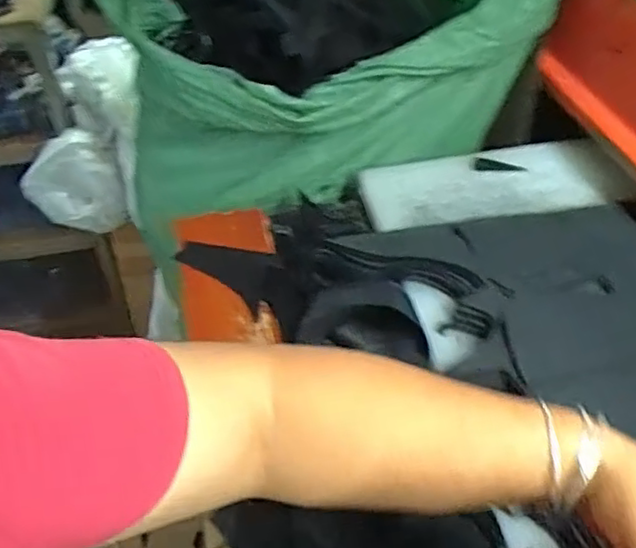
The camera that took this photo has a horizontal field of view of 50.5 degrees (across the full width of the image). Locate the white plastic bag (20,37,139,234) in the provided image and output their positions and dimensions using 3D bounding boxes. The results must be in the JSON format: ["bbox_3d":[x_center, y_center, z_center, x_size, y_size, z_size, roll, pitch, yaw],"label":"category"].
[{"bbox_3d":[-0.495,-0.288,1.456,0.198,0.128,0.385,4,81,8],"label":"white plastic bag"}]

